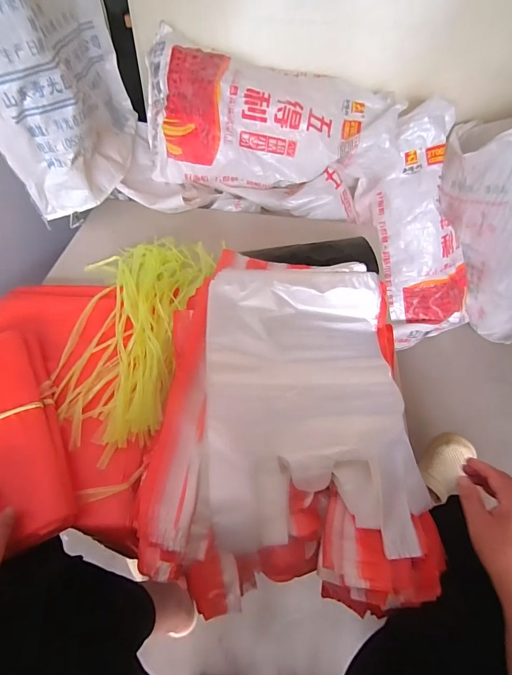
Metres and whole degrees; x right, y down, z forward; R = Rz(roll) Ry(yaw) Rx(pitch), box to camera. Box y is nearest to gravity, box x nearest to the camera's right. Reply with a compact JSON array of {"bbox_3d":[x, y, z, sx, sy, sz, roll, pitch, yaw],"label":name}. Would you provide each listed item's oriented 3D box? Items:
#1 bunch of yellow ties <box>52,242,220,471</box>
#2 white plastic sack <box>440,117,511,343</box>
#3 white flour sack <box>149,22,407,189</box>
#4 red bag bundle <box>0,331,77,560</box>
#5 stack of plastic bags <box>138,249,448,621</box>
[{"bbox_3d":[-0.246,-0.030,0.679,0.226,0.047,0.510,7,54,5],"label":"bunch of yellow ties"},{"bbox_3d":[0.783,-0.295,1.062,0.344,0.719,0.148,14,50,42],"label":"white plastic sack"},{"bbox_3d":[0.030,-0.627,0.956,0.642,0.251,0.318,6,54,3],"label":"white flour sack"},{"bbox_3d":[-0.394,0.140,0.543,0.125,0.039,0.363,-25,61,-18],"label":"red bag bundle"},{"bbox_3d":[0.048,0.106,0.520,0.388,0.174,0.501,1,54,0],"label":"stack of plastic bags"}]

